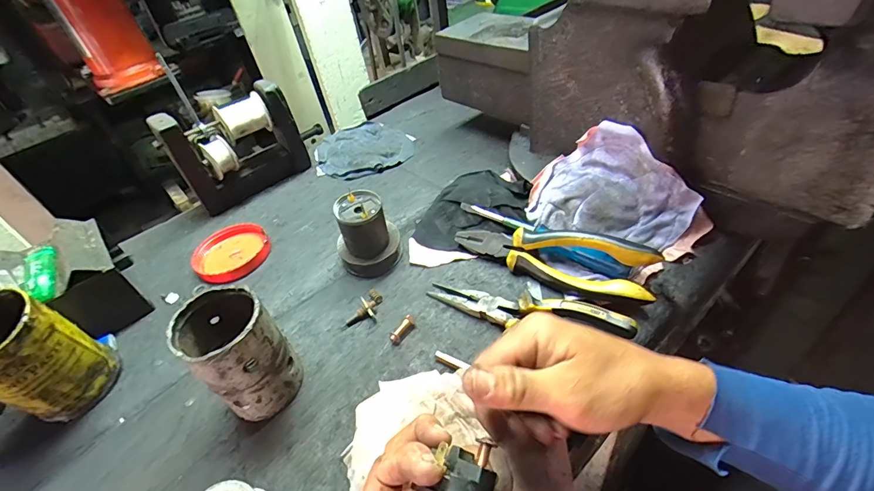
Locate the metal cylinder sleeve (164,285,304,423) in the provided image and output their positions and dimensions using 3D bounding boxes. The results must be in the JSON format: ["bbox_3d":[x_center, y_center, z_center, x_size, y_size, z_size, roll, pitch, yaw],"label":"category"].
[{"bbox_3d":[-0.164,0.090,0.346,0.075,0.104,0.068,31,58,34],"label":"metal cylinder sleeve"}]

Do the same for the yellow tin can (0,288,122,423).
[{"bbox_3d":[-0.354,0.100,0.357,0.074,0.116,0.073,-6,43,6],"label":"yellow tin can"}]

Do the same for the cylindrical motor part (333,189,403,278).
[{"bbox_3d":[-0.078,-0.013,0.459,0.061,0.078,0.059,-6,43,6],"label":"cylindrical motor part"}]

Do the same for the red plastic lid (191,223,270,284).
[{"bbox_3d":[-0.253,0.012,0.511,0.089,0.019,0.082,-6,43,6],"label":"red plastic lid"}]

